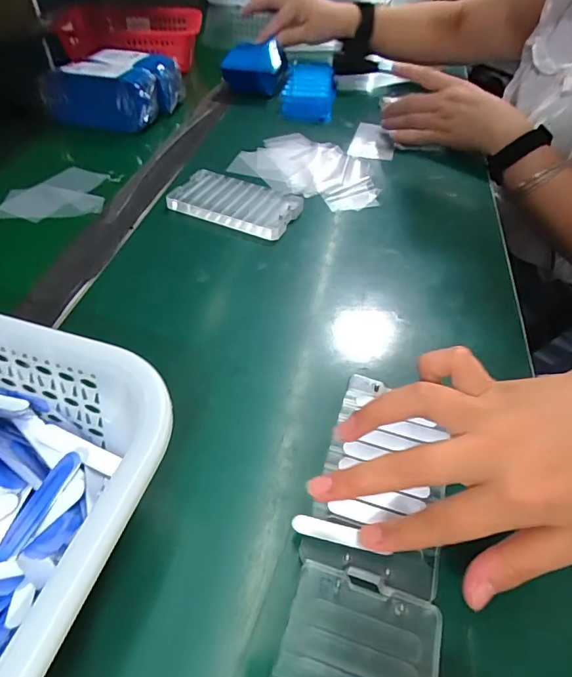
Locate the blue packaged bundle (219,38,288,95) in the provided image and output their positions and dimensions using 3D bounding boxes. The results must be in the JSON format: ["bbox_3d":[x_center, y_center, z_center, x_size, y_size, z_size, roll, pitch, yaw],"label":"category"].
[{"bbox_3d":[-0.047,-0.394,0.668,0.089,0.046,0.055,15,84,5],"label":"blue packaged bundle"}]

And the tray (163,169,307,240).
[{"bbox_3d":[-0.049,-0.139,0.460,0.121,0.014,0.068,20,49,15],"label":"tray"}]

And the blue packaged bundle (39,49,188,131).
[{"bbox_3d":[-0.226,-0.331,0.601,0.137,0.064,0.120,14,47,9],"label":"blue packaged bundle"}]

